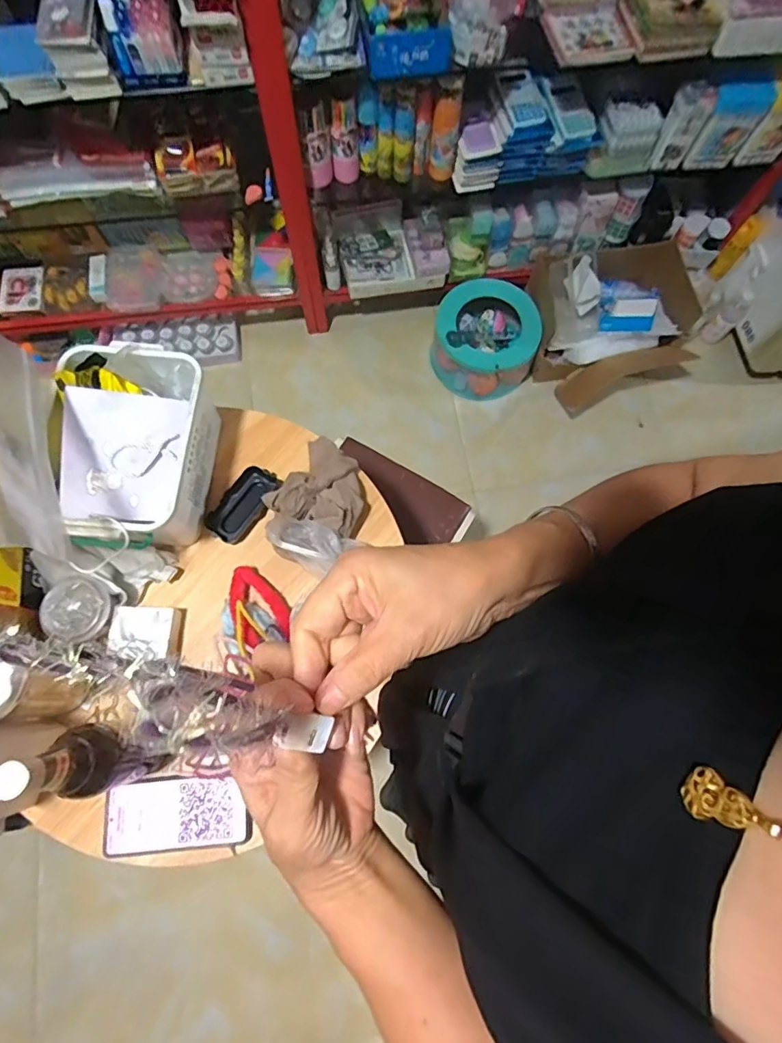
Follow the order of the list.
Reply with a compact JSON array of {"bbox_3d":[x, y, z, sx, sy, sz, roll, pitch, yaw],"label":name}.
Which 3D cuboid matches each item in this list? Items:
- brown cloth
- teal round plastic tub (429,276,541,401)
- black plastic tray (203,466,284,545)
[{"bbox_3d":[-0.085,-0.046,0.687,0.123,0.062,0.125,32,75,8],"label":"brown cloth"},{"bbox_3d":[0.263,-0.526,1.471,0.277,0.202,0.287,0,73,-1],"label":"teal round plastic tub"},{"bbox_3d":[-0.200,-0.025,0.703,0.059,0.016,0.111,35,76,9],"label":"black plastic tray"}]

